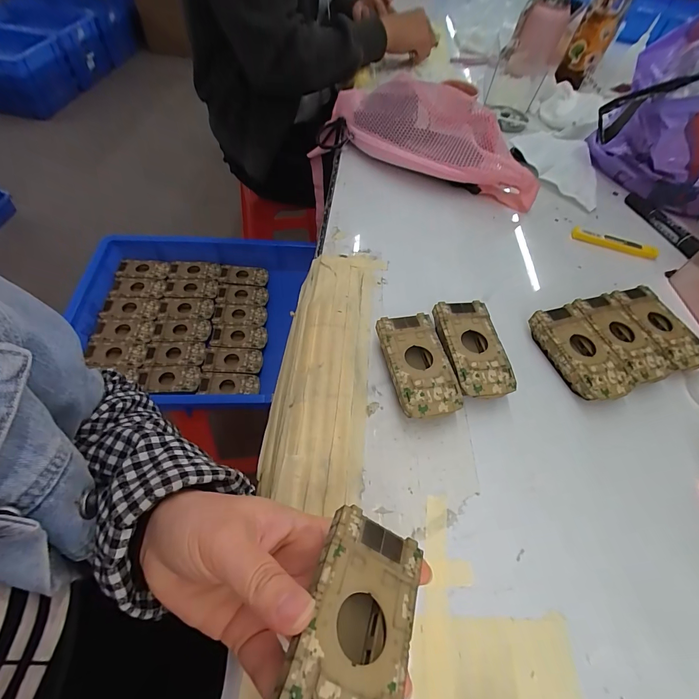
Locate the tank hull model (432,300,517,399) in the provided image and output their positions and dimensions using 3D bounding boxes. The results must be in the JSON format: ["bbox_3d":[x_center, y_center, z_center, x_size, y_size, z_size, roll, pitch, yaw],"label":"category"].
[{"bbox_3d":[0.110,0.002,0.322,0.052,0.025,0.096,-3,57,-9],"label":"tank hull model"}]

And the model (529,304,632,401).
[{"bbox_3d":[0.214,0.005,0.332,0.047,0.024,0.095,-13,59,-16],"label":"model"}]

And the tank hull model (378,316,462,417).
[{"bbox_3d":[0.058,0.016,0.307,0.052,0.025,0.094,-8,58,-13],"label":"tank hull model"}]

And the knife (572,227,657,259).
[{"bbox_3d":[0.340,-0.137,0.450,0.104,0.007,0.020,23,56,8],"label":"knife"}]

